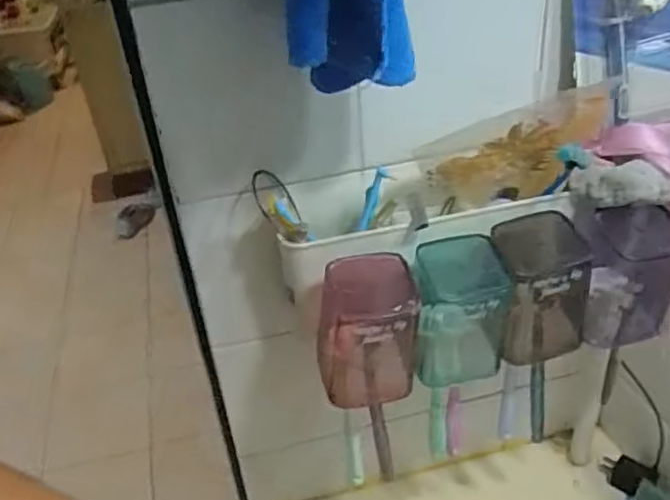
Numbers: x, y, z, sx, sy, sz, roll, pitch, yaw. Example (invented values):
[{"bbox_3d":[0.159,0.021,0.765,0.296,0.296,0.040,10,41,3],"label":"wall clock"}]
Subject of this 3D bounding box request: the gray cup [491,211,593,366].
[{"bbox_3d":[0.162,0.034,0.517,0.067,0.107,0.069,1,34,12],"label":"gray cup"}]

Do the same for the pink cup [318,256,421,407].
[{"bbox_3d":[0.023,0.066,0.489,0.071,0.109,0.056,-1,34,9],"label":"pink cup"}]

